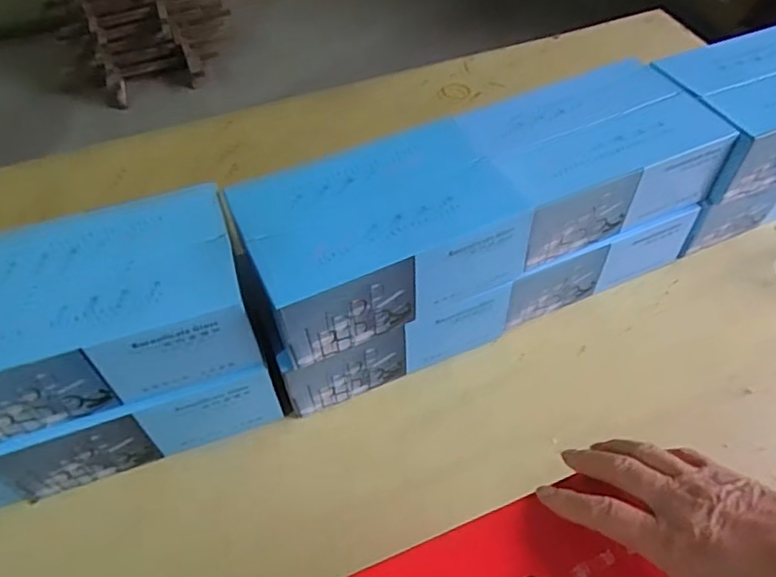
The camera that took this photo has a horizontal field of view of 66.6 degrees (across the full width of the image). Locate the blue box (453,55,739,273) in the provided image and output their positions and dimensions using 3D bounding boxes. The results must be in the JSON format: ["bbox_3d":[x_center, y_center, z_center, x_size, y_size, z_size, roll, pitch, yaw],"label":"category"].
[{"bbox_3d":[0.253,-0.173,0.775,0.284,0.113,0.195,-20,52,-14],"label":"blue box"}]

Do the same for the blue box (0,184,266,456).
[{"bbox_3d":[-0.309,0.019,0.648,0.303,0.114,0.203,-15,51,-10],"label":"blue box"}]

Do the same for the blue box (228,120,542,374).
[{"bbox_3d":[-0.014,-0.068,0.704,0.299,0.114,0.200,-21,52,-15],"label":"blue box"}]

